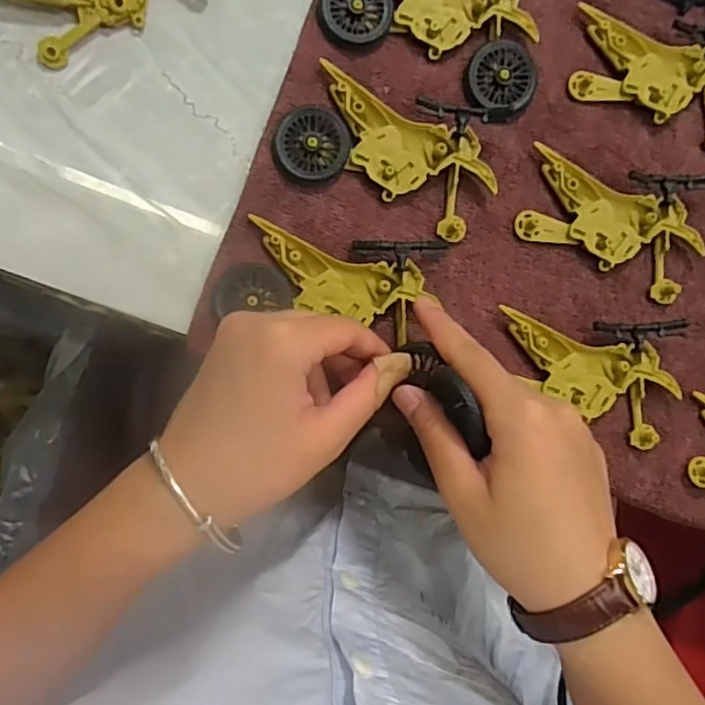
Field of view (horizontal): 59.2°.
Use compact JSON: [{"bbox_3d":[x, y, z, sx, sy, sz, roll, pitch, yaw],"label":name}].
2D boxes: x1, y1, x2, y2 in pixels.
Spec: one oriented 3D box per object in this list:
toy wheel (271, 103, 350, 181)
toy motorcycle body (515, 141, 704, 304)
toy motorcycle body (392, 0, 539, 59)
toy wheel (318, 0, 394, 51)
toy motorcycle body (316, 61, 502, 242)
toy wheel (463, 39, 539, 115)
[{"bbox_3d":[-0.020,-0.106,0.315,0.037,0.006,0.038,6,89,-7],"label":"toy wheel"},{"bbox_3d":[0.141,-0.073,0.333,0.098,0.014,0.064,18,87,-7],"label":"toy motorcycle body"},{"bbox_3d":[0.048,-0.180,0.324,0.098,0.010,0.046,14,88,-7],"label":"toy motorcycle body"},{"bbox_3d":[0.002,-0.176,0.319,0.037,0.008,0.036,0,89,-7],"label":"toy wheel"},{"bbox_3d":[0.024,-0.104,0.319,0.101,0.010,0.048,32,86,-6],"label":"toy motorcycle body"},{"bbox_3d":[0.078,-0.146,0.328,0.037,0.010,0.035,3,89,-7],"label":"toy wheel"}]

